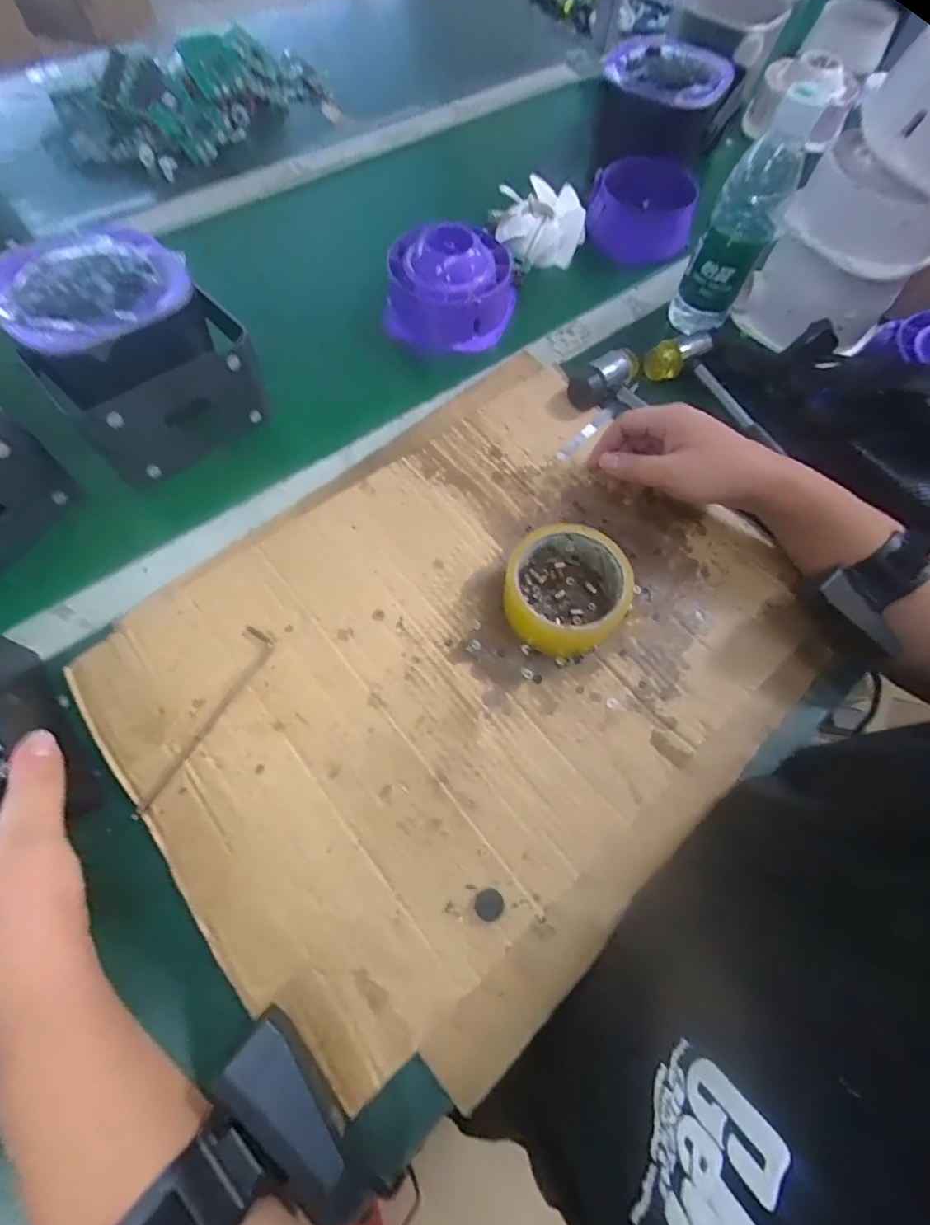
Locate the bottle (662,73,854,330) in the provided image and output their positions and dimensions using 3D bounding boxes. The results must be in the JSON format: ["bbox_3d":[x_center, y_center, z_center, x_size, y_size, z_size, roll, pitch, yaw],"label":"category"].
[{"bbox_3d":[0.254,-0.353,0.444,0.063,0.172,0.063,25,68,8],"label":"bottle"}]

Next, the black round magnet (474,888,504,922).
[{"bbox_3d":[0.015,0.182,0.301,0.017,0.005,0.017,1,67,-2],"label":"black round magnet"}]

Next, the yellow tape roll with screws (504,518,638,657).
[{"bbox_3d":[0.077,-0.019,0.371,0.087,0.042,0.086,1,67,-2],"label":"yellow tape roll with screws"}]

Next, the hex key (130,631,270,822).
[{"bbox_3d":[-0.185,0.073,0.341,0.024,0.004,0.140,27,69,9],"label":"hex key"}]

